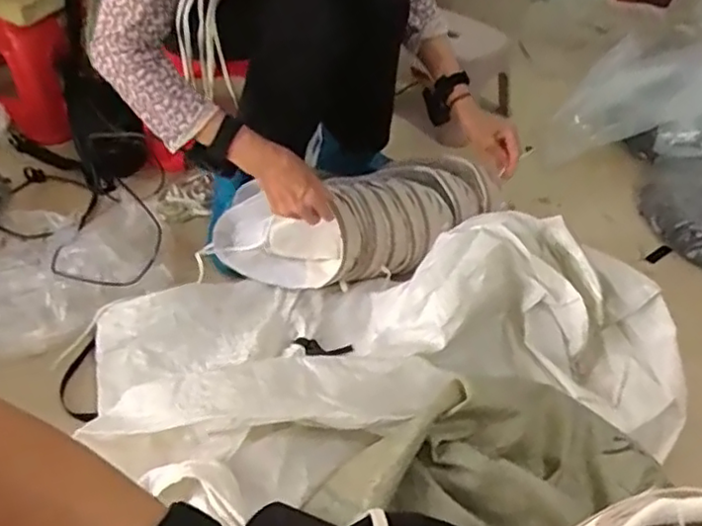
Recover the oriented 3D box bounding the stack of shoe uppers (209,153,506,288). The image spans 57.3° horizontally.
[{"bbox_3d":[0.010,-0.071,1.073,0.480,0.142,0.164,-14,44,2],"label":"stack of shoe uppers"}]

